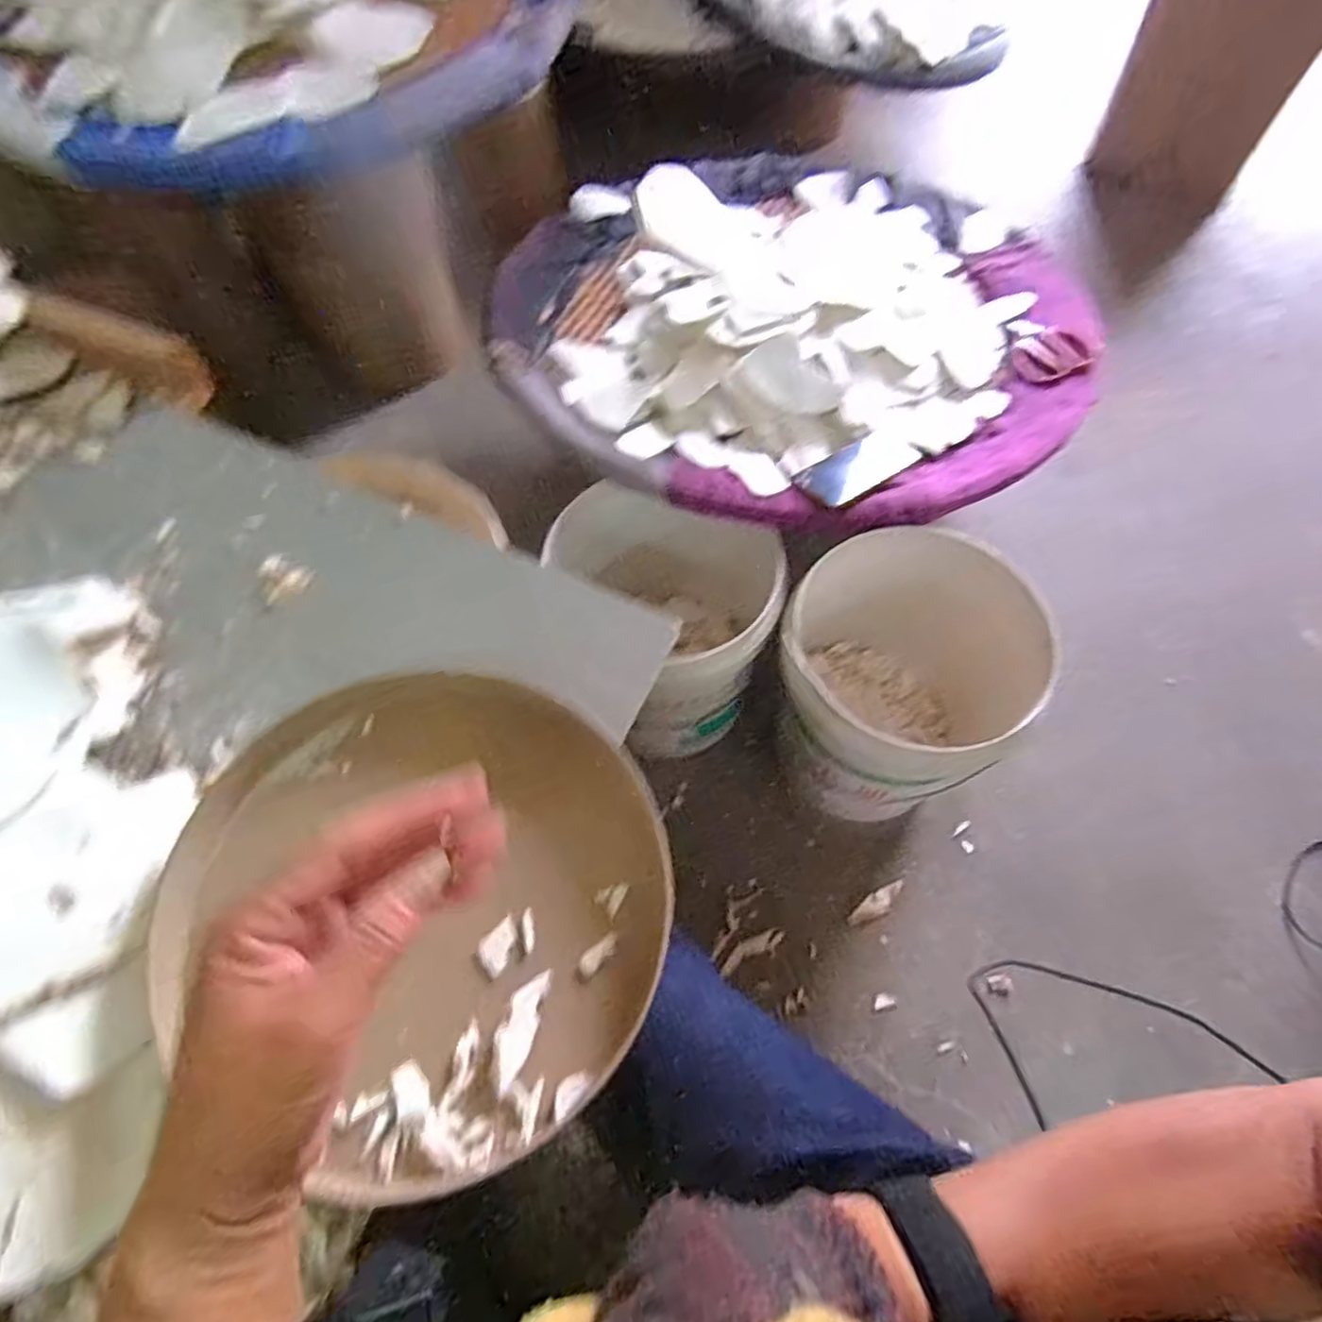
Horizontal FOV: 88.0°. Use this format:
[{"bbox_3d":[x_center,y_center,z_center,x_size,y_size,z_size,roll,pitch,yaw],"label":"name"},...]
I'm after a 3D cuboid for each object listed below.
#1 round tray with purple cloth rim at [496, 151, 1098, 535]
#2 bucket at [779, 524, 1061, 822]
[{"bbox_3d":[0.211,-0.491,0.990,0.787,0.150,0.722,-1,64,1],"label":"round tray with purple cloth rim"},{"bbox_3d":[0.289,0.021,0.895,0.284,0.295,0.284,-1,64,1],"label":"bucket"}]

